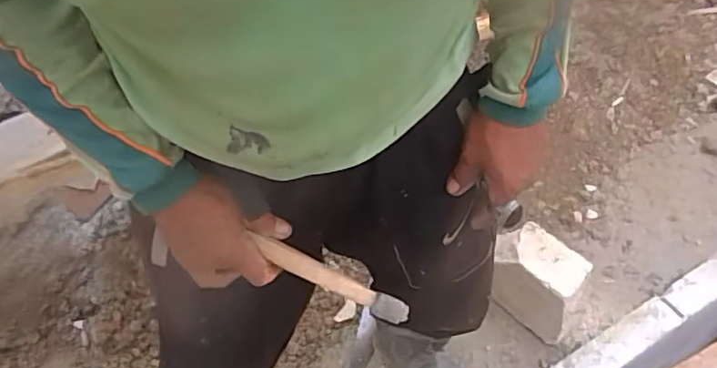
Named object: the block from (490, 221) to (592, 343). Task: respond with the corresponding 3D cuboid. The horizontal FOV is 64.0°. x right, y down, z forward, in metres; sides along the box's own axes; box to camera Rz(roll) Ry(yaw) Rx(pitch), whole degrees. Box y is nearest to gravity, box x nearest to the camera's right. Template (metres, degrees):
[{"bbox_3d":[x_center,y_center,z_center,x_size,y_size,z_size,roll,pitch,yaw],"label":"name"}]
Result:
[{"bbox_3d":[0.360,0.204,1.182,0.173,0.190,0.129,31,60,26],"label":"block"}]

